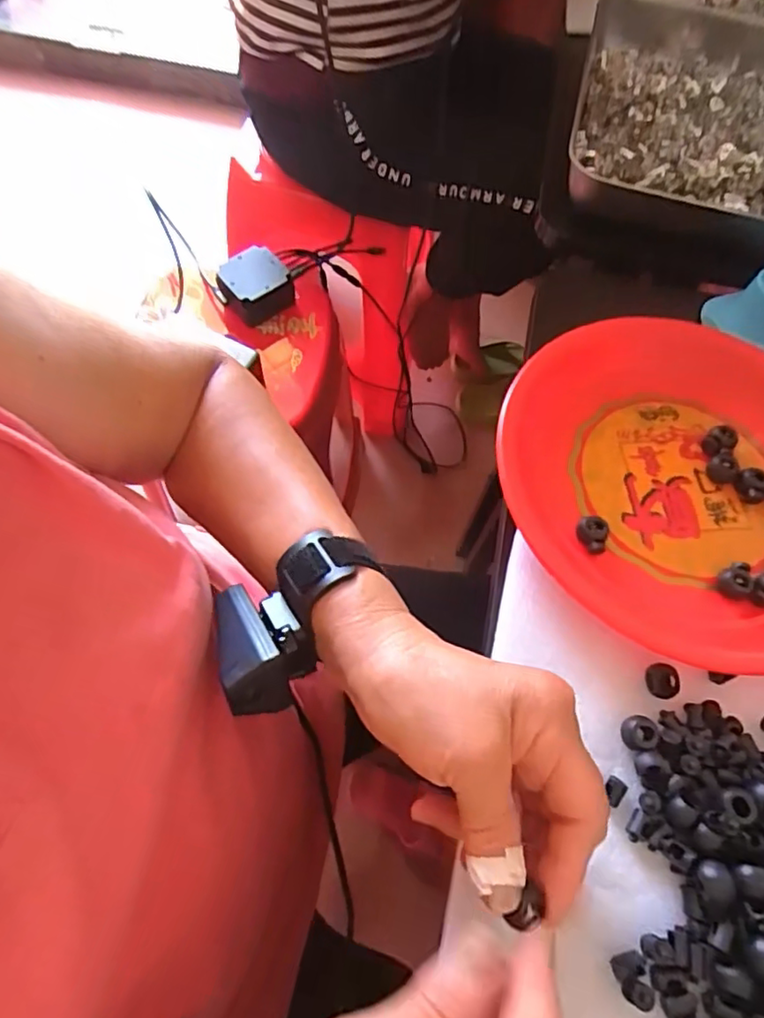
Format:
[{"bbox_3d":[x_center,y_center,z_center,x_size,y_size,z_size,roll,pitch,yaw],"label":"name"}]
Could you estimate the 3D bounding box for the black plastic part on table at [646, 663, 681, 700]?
[{"bbox_3d":[0.145,0.089,0.312,0.015,0.011,0.015,13,66,2],"label":"black plastic part on table"}]

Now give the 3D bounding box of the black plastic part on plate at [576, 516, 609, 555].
[{"bbox_3d":[0.120,0.016,0.346,0.016,0.015,0.019,17,66,4],"label":"black plastic part on plate"}]

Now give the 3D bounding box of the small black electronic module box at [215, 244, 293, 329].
[{"bbox_3d":[-0.167,-0.292,0.790,0.082,0.054,0.076,-37,73,-17],"label":"small black electronic module box"}]

